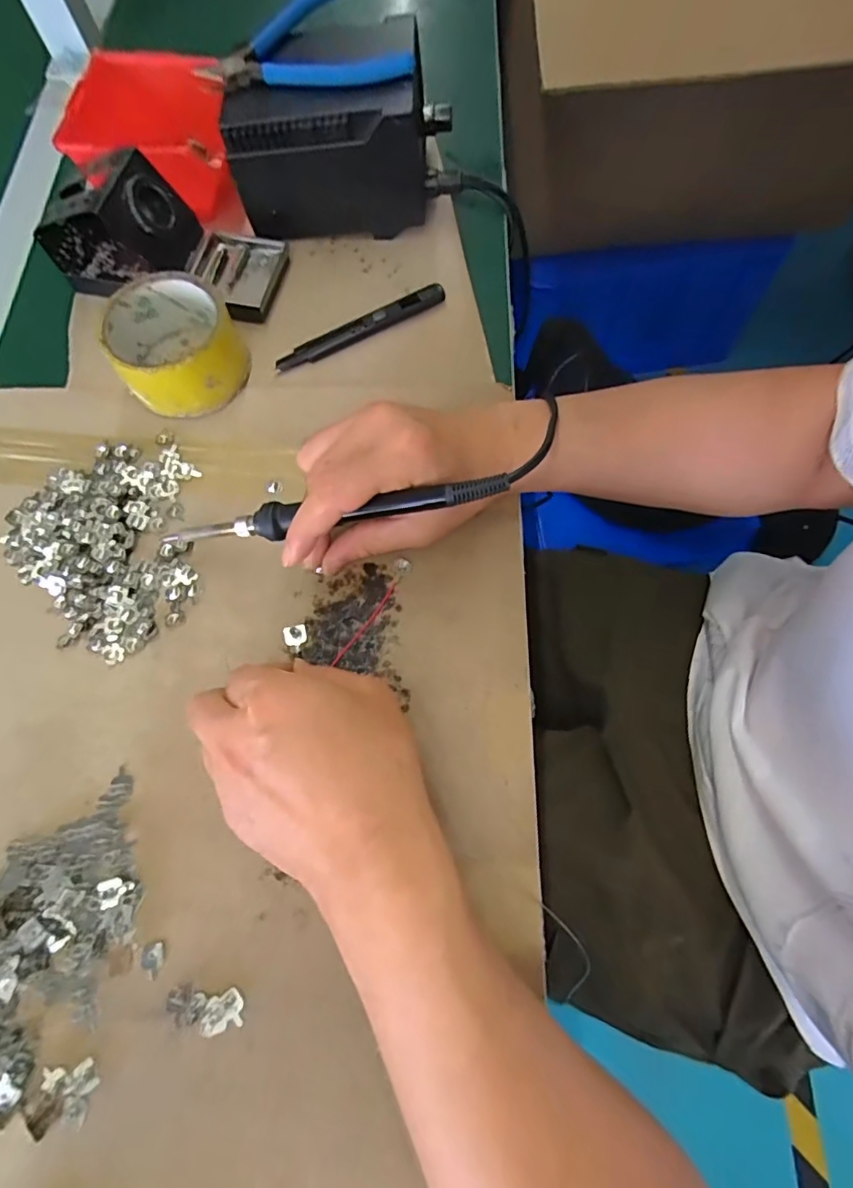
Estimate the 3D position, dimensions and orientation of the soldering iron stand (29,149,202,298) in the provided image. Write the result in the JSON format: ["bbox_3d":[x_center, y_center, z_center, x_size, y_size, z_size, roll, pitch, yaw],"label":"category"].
[{"bbox_3d":[-0.229,-0.270,0.398,0.103,0.066,0.066,-1,71,2],"label":"soldering iron stand"}]

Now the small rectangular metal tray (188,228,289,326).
[{"bbox_3d":[-0.152,-0.249,0.422,0.074,0.014,0.078,10,71,5],"label":"small rectangular metal tray"}]

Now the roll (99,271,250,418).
[{"bbox_3d":[-0.176,-0.172,0.382,0.081,0.050,0.083,-1,71,2],"label":"roll"}]

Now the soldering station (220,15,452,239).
[{"bbox_3d":[-0.064,-0.359,0.425,0.153,0.091,0.116,0,71,2],"label":"soldering station"}]

